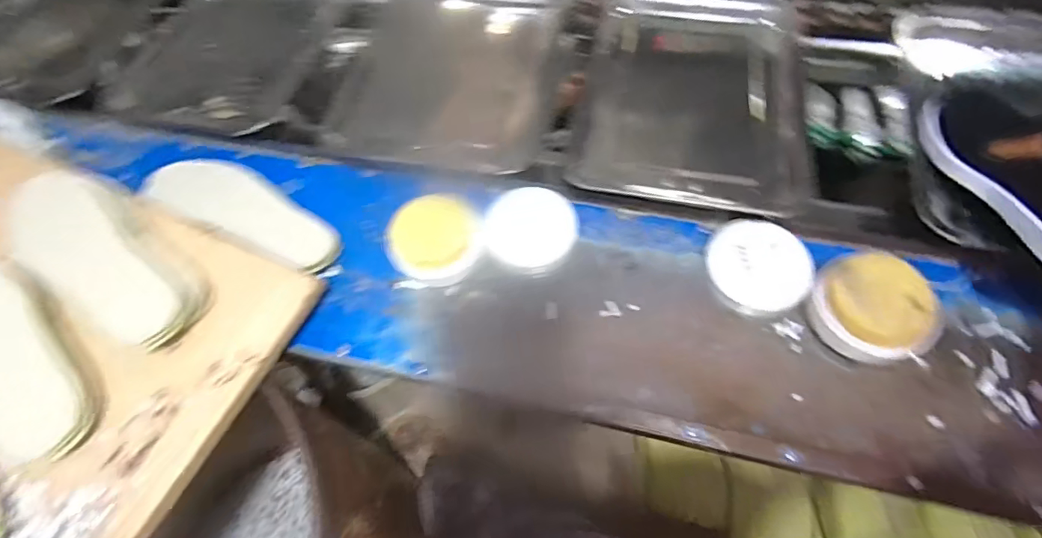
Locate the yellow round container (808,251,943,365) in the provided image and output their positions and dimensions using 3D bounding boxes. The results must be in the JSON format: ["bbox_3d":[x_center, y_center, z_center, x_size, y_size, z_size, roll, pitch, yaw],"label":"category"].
[{"bbox_3d":[0.340,0.037,0.484,0.087,0.056,0.102,-22,64,-7],"label":"yellow round container"}]

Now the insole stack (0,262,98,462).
[{"bbox_3d":[-0.474,0.080,0.457,0.094,0.015,0.228,-40,79,-14],"label":"insole stack"}]

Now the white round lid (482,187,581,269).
[{"bbox_3d":[0.013,-0.046,0.567,0.100,0.026,0.090,-9,63,-1],"label":"white round lid"}]

